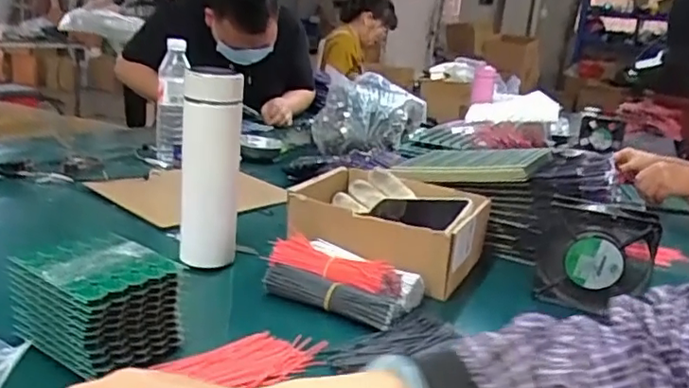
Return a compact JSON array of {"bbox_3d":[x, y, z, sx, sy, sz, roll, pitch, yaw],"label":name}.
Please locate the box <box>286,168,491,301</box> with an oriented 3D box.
[{"bbox_3d":[0.055,0.040,0.773,0.231,0.090,0.187,13,17,26],"label":"box"}]

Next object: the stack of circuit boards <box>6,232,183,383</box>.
[{"bbox_3d":[-0.209,0.094,0.515,0.106,0.078,0.103,15,18,32],"label":"stack of circuit boards"}]

